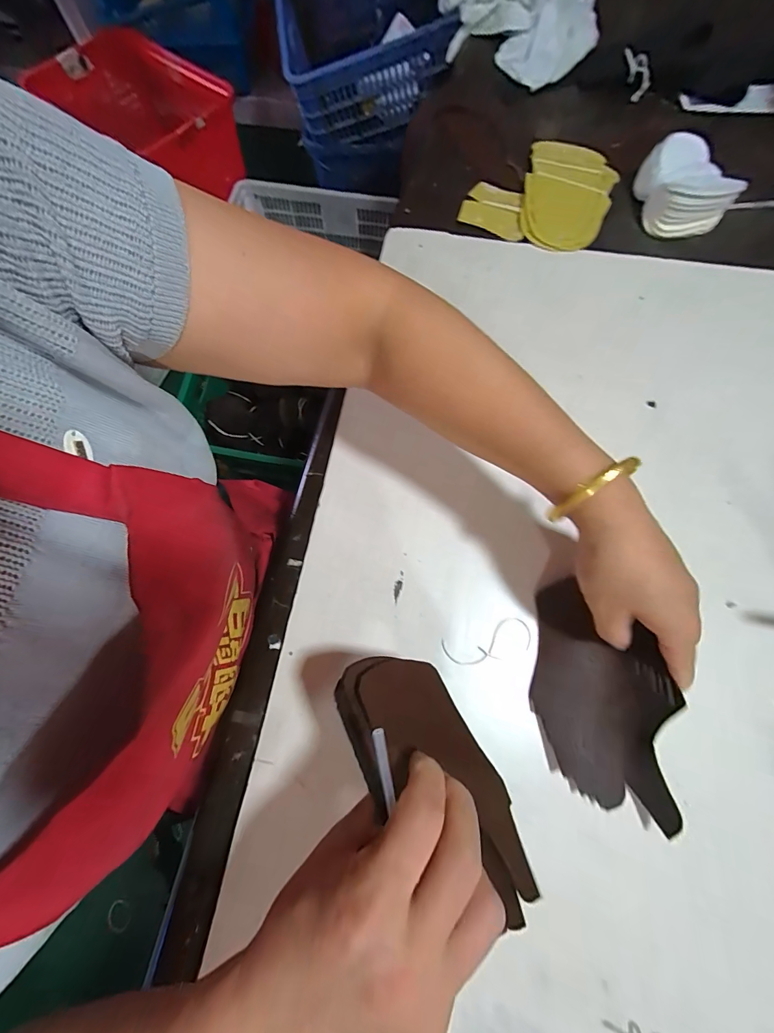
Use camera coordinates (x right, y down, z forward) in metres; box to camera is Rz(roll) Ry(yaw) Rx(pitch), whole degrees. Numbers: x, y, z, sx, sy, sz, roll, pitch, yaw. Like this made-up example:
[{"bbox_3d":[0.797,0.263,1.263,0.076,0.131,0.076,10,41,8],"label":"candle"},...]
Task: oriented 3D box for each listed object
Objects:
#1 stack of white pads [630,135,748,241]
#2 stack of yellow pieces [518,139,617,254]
[{"bbox_3d":[0.336,-0.380,0.440,0.091,0.043,0.101,-24,74,-7],"label":"stack of white pads"},{"bbox_3d":[0.211,-0.382,0.455,0.104,0.016,0.162,22,74,7],"label":"stack of yellow pieces"}]

